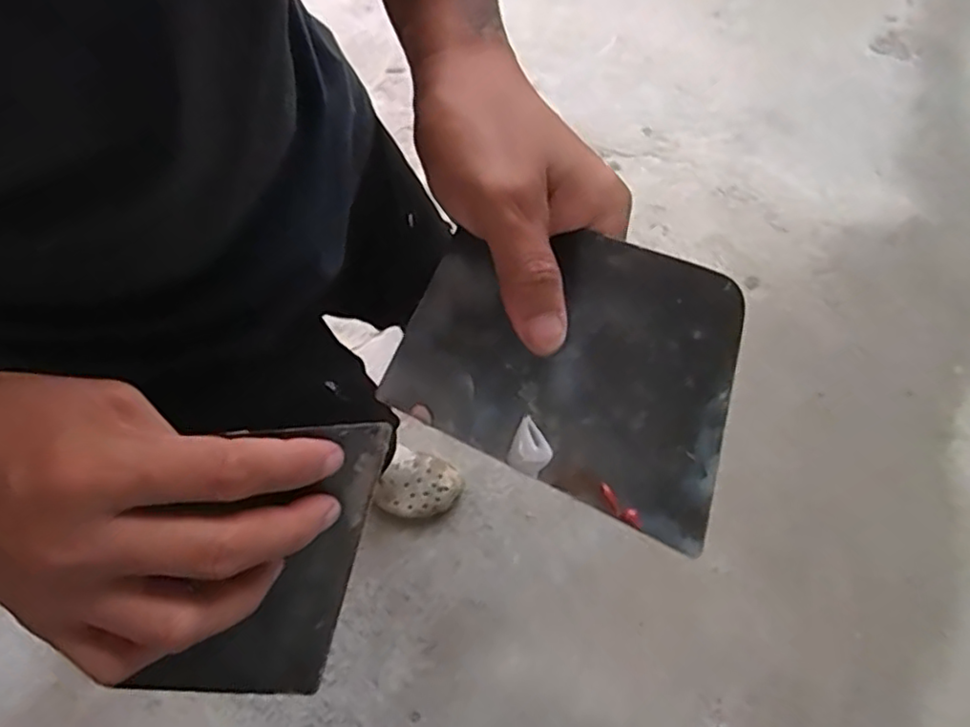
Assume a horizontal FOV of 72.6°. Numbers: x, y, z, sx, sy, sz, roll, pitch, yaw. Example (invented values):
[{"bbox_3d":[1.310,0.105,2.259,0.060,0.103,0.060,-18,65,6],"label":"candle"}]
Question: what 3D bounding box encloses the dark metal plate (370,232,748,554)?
[{"bbox_3d":[0.028,-0.002,0.250,0.133,0.005,0.092,24,101,25],"label":"dark metal plate"}]

